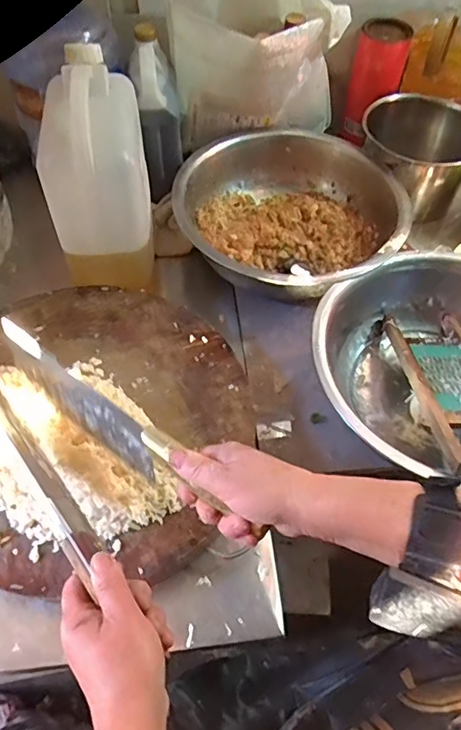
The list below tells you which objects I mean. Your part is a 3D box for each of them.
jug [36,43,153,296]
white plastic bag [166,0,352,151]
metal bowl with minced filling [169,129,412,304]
[{"bbox_3d":[-0.168,-0.252,0.672,0.114,0.225,0.185,-3,56,-4],"label":"jug"},{"bbox_3d":[0.044,-0.505,0.813,0.238,0.246,0.155,-28,61,-19],"label":"white plastic bag"},{"bbox_3d":[0.089,-0.228,0.790,0.328,0.092,0.327,1,56,-1],"label":"metal bowl with minced filling"}]

